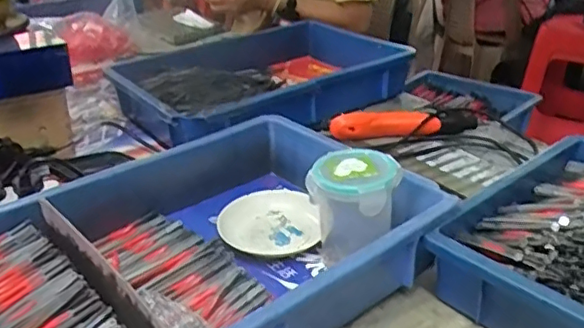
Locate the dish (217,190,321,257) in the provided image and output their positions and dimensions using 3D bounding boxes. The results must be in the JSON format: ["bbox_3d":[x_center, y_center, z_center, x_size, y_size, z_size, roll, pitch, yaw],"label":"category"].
[{"bbox_3d":[-0.024,0.062,0.640,0.105,0.013,0.109,-1,28,1],"label":"dish"}]

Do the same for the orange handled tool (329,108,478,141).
[{"bbox_3d":[0.157,-0.058,0.839,0.204,0.031,0.048,-6,28,-8],"label":"orange handled tool"}]

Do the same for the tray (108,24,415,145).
[{"bbox_3d":[-0.046,-0.134,0.951,0.437,0.073,0.285,-22,34,-33],"label":"tray"}]

